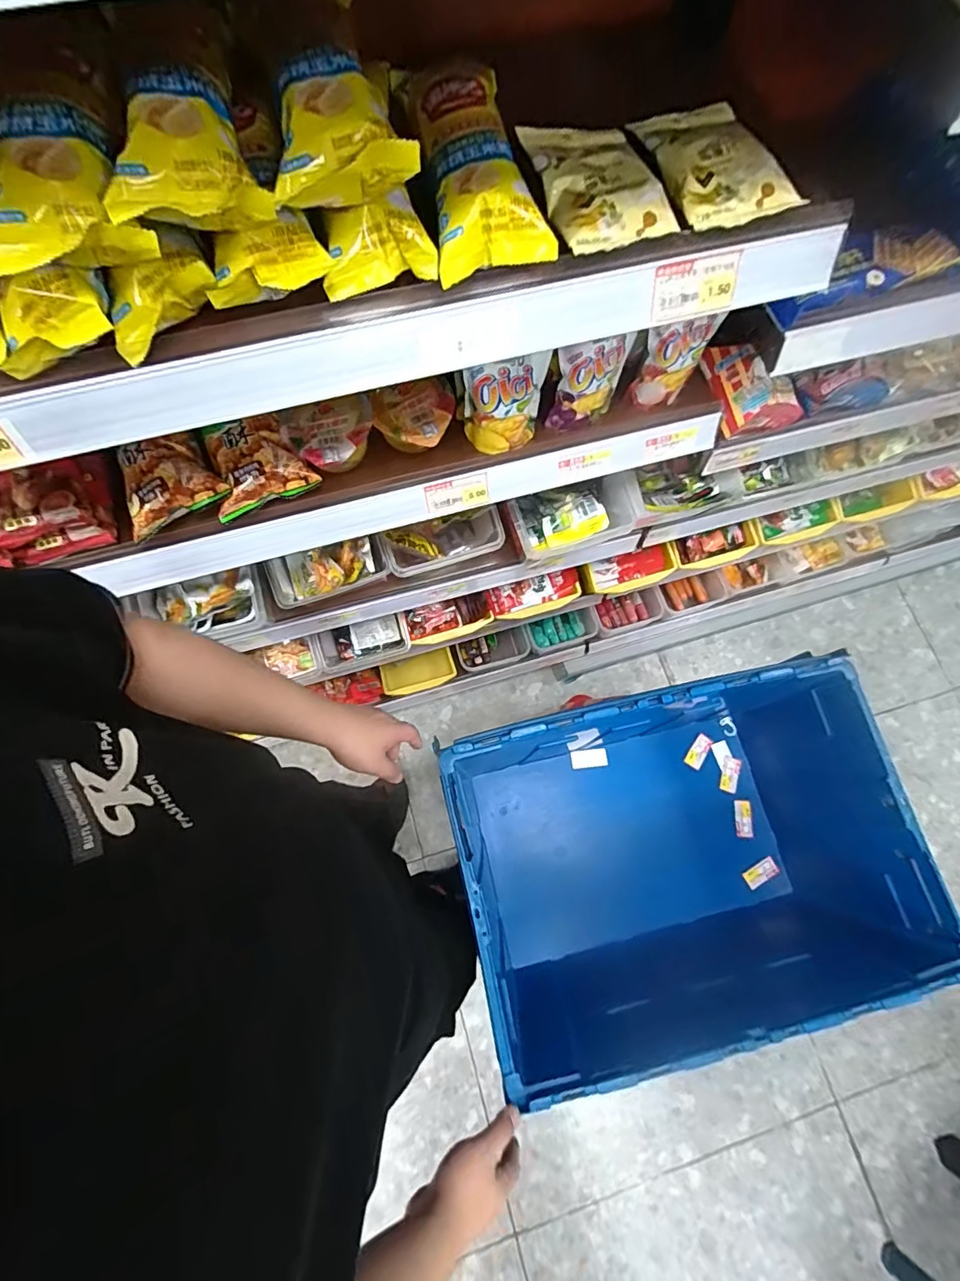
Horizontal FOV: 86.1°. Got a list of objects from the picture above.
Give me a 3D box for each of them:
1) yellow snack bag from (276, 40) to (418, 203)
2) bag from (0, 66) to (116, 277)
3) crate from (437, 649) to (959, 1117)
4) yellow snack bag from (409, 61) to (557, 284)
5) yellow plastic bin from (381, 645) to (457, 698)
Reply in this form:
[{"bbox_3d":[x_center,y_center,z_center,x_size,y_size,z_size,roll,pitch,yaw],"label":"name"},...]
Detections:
[{"bbox_3d":[-0.081,-0.283,0.290,0.076,0.042,0.064,-16,76,-6],"label":"yellow snack bag"},{"bbox_3d":[-0.225,-0.250,0.270,0.059,0.030,0.114,-3,73,-3],"label":"bag"},{"bbox_3d":[0.273,0.308,0.784,0.587,0.305,0.403,-12,74,-6],"label":"crate"},{"bbox_3d":[-0.002,-0.337,0.358,0.073,0.035,0.179,-8,75,-4],"label":"yellow snack bag"},{"bbox_3d":[-0.146,0.077,1.215,0.171,0.040,0.074,-15,76,-6],"label":"yellow plastic bin"}]

